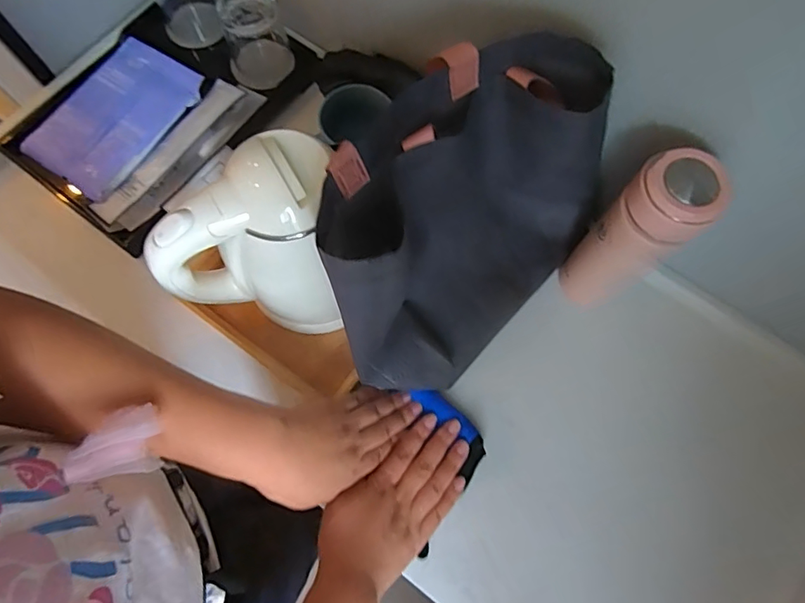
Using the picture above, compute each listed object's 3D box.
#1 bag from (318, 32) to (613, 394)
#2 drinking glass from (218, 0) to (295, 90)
[{"bbox_3d":[0.055,-0.060,0.444,0.157,0.224,0.273,42,76,11],"label":"bag"},{"bbox_3d":[-0.178,-0.318,0.597,0.075,0.089,0.063,-16,74,-7],"label":"drinking glass"}]

